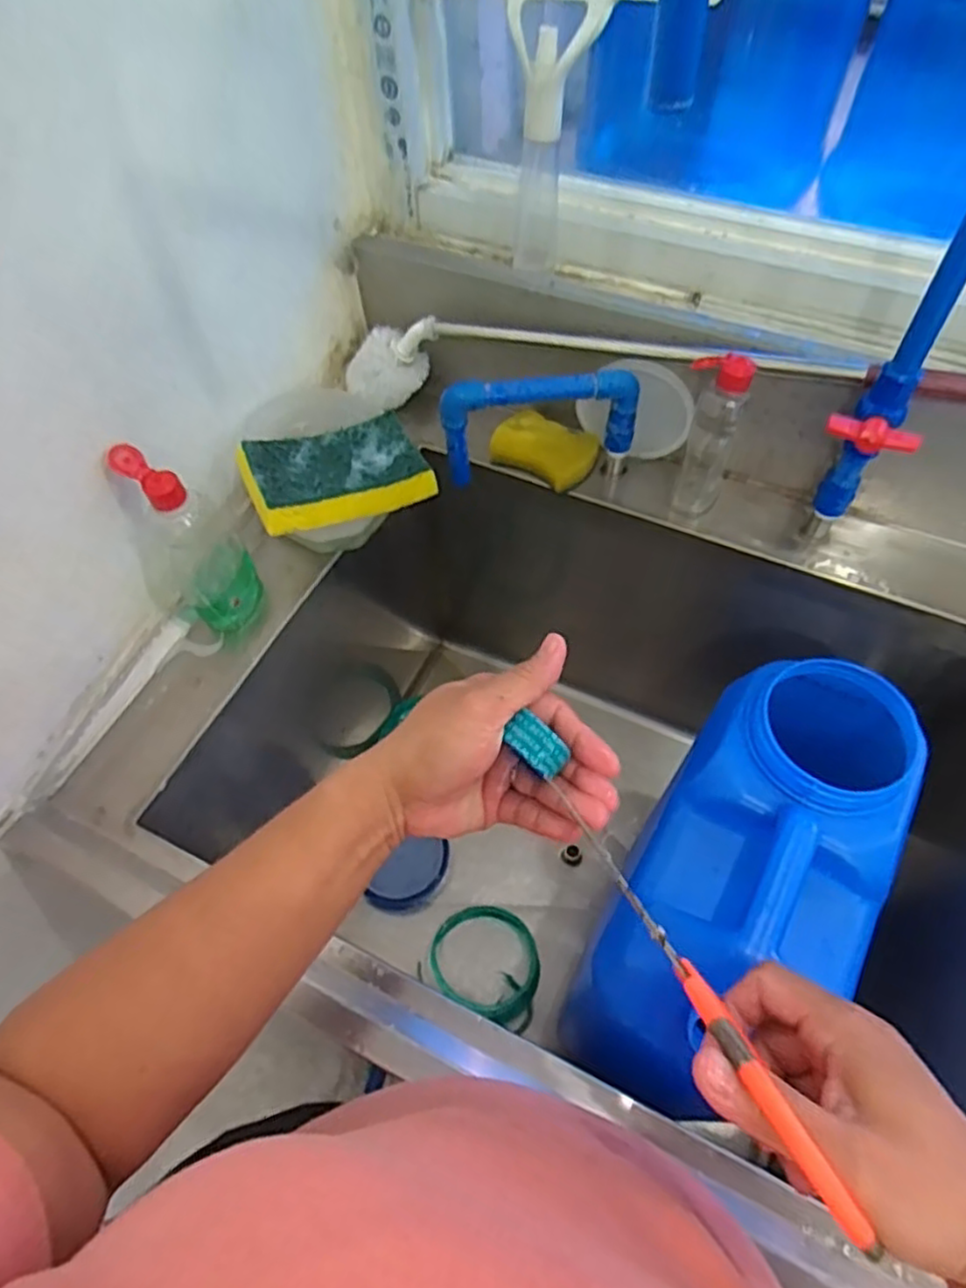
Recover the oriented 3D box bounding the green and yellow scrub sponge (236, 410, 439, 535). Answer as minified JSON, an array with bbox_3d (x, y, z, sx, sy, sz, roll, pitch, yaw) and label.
[{"bbox_3d":[-0.126,-0.153,0.613,0.148,0.040,0.105,-20,60,-10],"label":"green and yellow scrub sponge"}]

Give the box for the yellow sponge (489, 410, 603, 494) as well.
[{"bbox_3d":[0.066,-0.203,0.728,0.103,0.025,0.077,34,65,20],"label":"yellow sponge"}]

